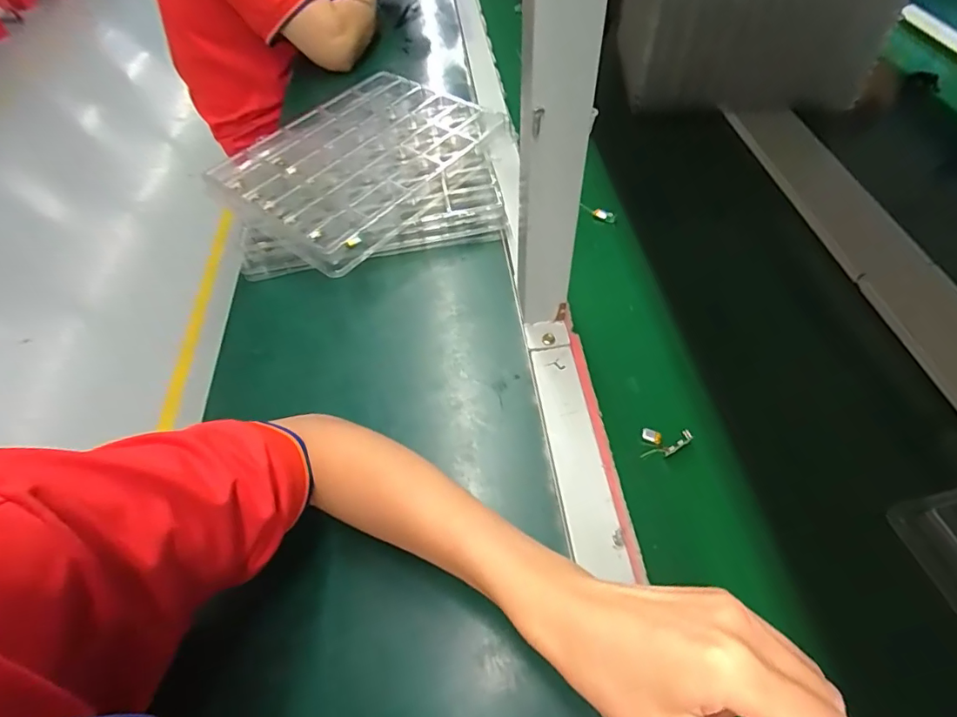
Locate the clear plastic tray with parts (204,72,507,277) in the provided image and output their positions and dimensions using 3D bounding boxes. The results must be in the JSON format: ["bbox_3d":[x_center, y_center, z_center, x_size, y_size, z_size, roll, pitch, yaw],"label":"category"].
[{"bbox_3d":[-0.152,-0.240,0.602,0.250,0.034,0.319,33,63,24],"label":"clear plastic tray with parts"}]

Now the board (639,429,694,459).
[{"bbox_3d":[0.158,0.071,0.415,0.040,0.007,0.023,-1,67,15],"label":"board"}]

